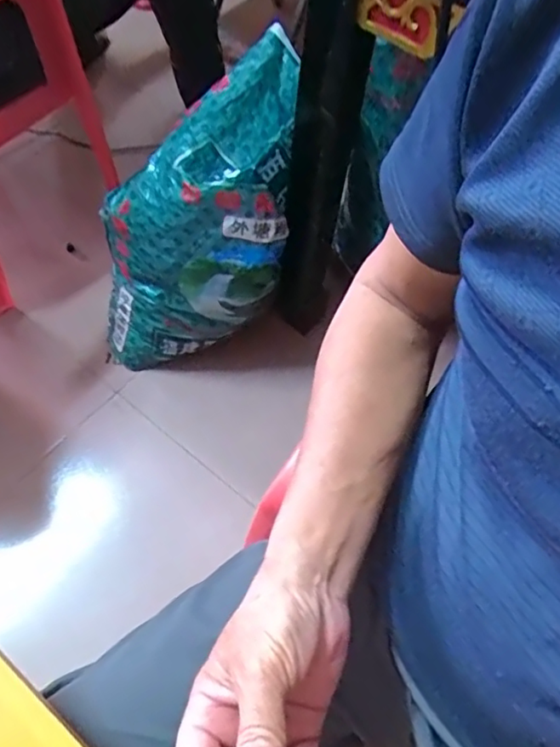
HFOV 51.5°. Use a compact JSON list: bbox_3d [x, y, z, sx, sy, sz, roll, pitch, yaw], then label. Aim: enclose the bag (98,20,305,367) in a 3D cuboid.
[{"bbox_3d":[-0.114,-0.214,0.865,0.233,0.536,0.181,35,24,15],"label":"bag"}]

